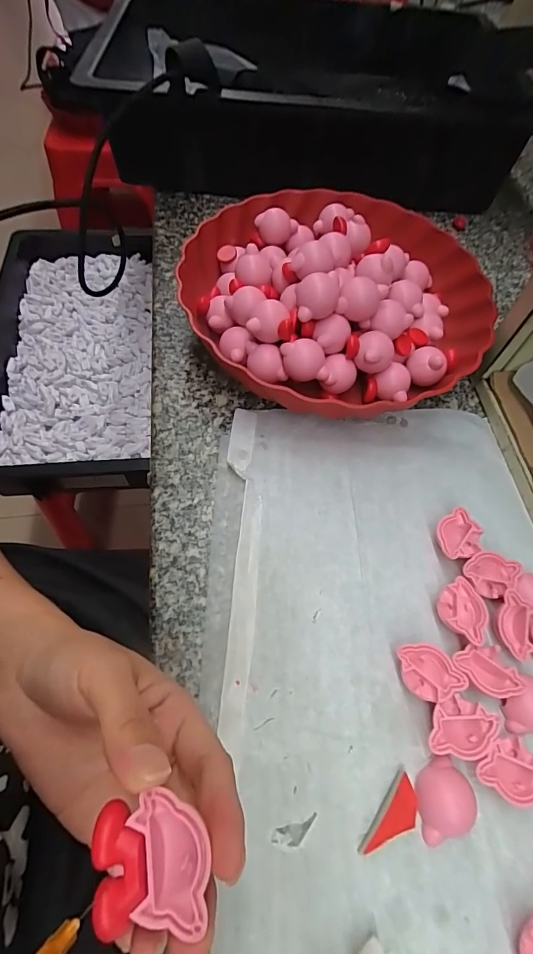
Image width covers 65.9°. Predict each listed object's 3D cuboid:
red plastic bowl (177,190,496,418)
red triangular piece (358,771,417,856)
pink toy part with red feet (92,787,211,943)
[{"bbox_3d":[0.058,-0.149,0.330,0.234,0.074,0.226,2,62,-3],"label":"red plastic bowl"},{"bbox_3d":[0.061,0.166,0.197,0.015,0.005,0.038,37,65,15],"label":"red triangular piece"},{"bbox_3d":[-0.034,0.115,0.123,0.031,0.009,0.032,-7,63,-8],"label":"pink toy part with red feet"}]

